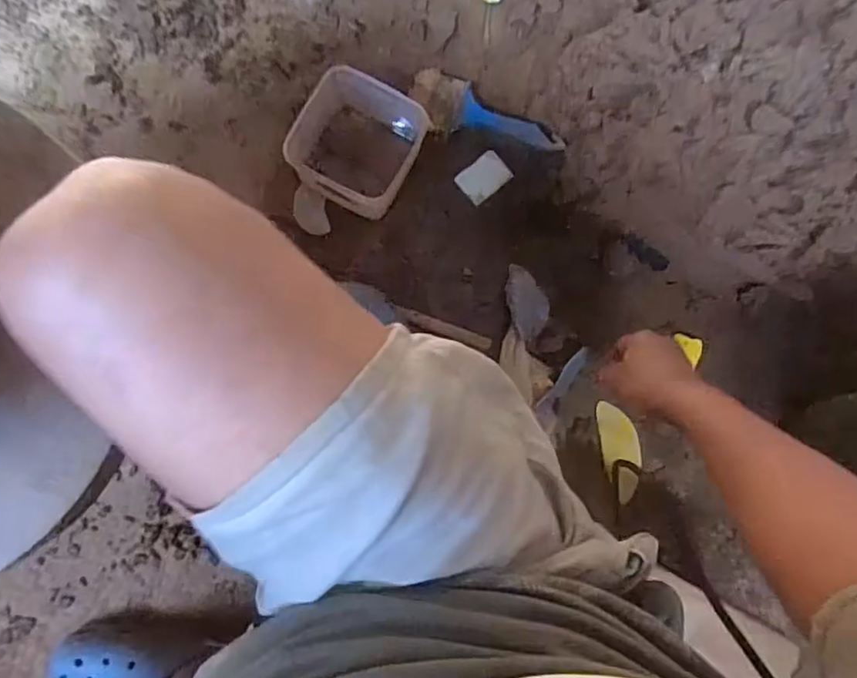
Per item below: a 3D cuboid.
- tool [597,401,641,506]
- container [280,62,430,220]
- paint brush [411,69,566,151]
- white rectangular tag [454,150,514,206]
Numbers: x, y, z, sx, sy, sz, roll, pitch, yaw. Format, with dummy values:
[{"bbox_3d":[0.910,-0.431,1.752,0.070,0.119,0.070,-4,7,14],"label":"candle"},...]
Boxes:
[{"bbox_3d":[0.242,0.142,0.760,0.046,0.006,0.125,-10,91,15],"label":"tool"},{"bbox_3d":[-0.088,-0.235,0.727,0.140,0.059,0.138,29,84,-2],"label":"container"},{"bbox_3d":[0.071,-0.277,0.753,0.199,0.016,0.077,23,82,6],"label":"paint brush"},{"bbox_3d":[0.070,-0.203,0.763,0.062,0.004,0.045,-41,93,7],"label":"white rectangular tag"}]

